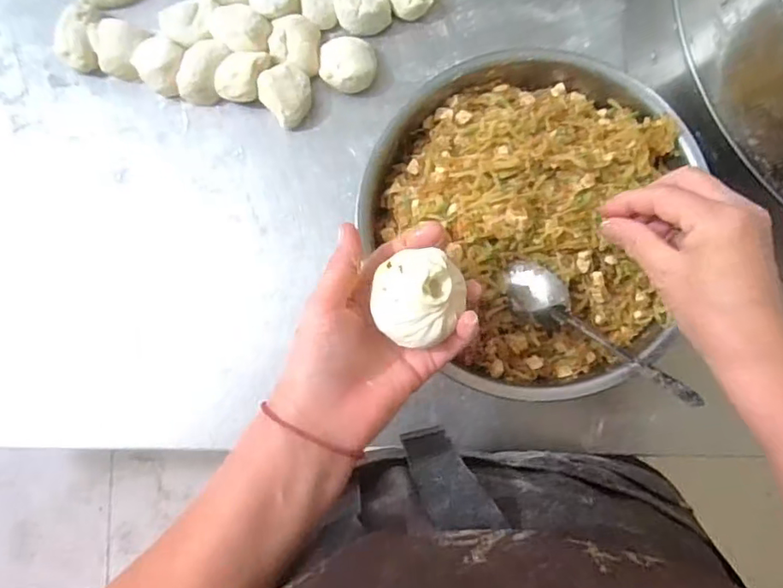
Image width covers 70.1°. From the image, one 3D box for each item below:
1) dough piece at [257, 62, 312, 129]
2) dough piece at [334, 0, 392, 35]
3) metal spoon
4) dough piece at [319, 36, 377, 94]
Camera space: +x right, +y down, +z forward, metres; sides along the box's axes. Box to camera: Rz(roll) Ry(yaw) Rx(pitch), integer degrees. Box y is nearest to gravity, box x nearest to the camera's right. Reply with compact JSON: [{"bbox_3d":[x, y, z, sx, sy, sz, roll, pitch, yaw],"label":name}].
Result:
[{"bbox_3d":[-0.091,-0.177,0.497,0.043,0.037,0.043,0,85,1],"label":"dough piece"},{"bbox_3d":[-0.026,-0.257,0.500,0.048,0.031,0.045,0,85,1],"label":"dough piece"},{"bbox_3d":[0.155,0.028,0.409,0.163,0.032,0.029,32,87,3],"label":"metal spoon"},{"bbox_3d":[-0.039,-0.202,0.498,0.049,0.023,0.046,0,85,1],"label":"dough piece"}]

